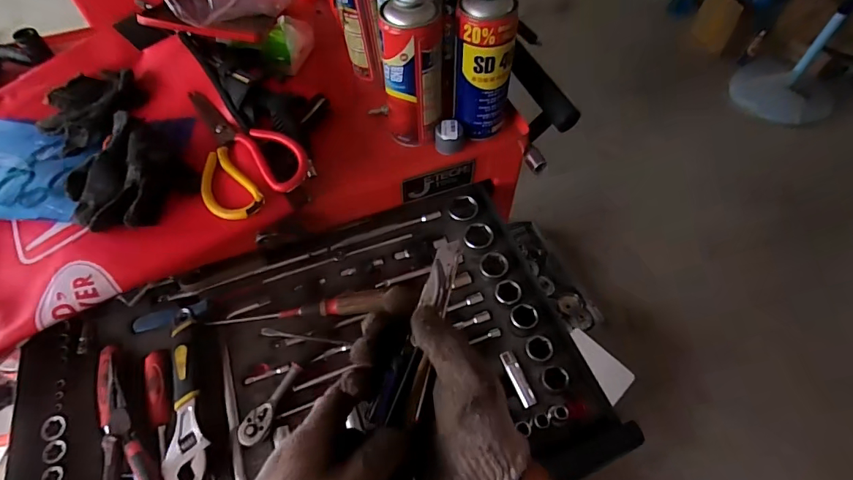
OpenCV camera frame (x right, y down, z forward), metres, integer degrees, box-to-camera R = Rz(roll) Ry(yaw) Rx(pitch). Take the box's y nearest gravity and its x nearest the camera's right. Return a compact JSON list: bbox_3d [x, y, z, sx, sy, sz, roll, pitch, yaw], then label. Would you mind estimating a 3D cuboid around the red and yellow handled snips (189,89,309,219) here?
[{"bbox_3d":[-0.227,-0.109,0.512,0.112,0.019,0.198,-36,63,-21],"label":"red and yellow handled snips"}]

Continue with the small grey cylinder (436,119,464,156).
[{"bbox_3d":[0.028,-0.125,0.547,0.034,0.028,0.031,0,57,1],"label":"small grey cylinder"}]

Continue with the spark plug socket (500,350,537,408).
[{"bbox_3d":[0.101,0.152,0.491,0.016,0.011,0.061,-20,59,-12],"label":"spark plug socket"}]

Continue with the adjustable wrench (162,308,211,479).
[{"bbox_3d":[-0.257,0.165,0.484,0.039,0.020,0.188,-12,57,-7],"label":"adjustable wrench"}]

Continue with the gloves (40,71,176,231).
[{"bbox_3d":[-0.359,-0.113,0.501,0.114,0.044,0.257,-31,62,-18],"label":"gloves"}]

